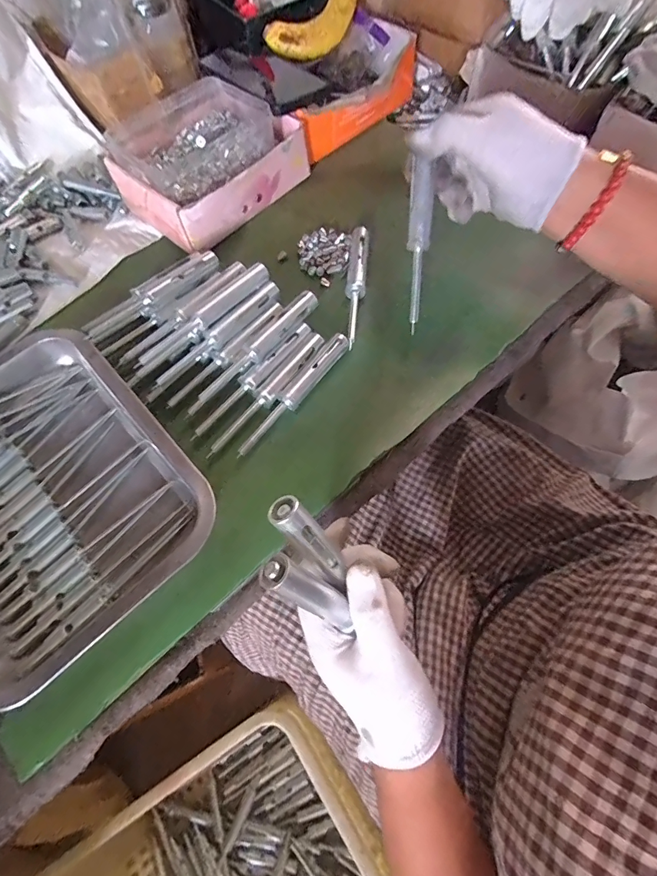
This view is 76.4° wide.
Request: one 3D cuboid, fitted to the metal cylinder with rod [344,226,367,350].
[{"bbox_3d":[0.026,-0.144,0.398,0.018,0.016,0.144,1,65,4],"label":"metal cylinder with rod"}]

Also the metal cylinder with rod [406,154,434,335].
[{"bbox_3d":[0.073,-0.154,0.338,0.017,0.012,0.126,2,101,4],"label":"metal cylinder with rod"}]

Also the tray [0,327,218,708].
[{"bbox_3d":[-0.225,0.035,0.320,0.196,0.040,0.270,-42,70,-15],"label":"tray"}]

